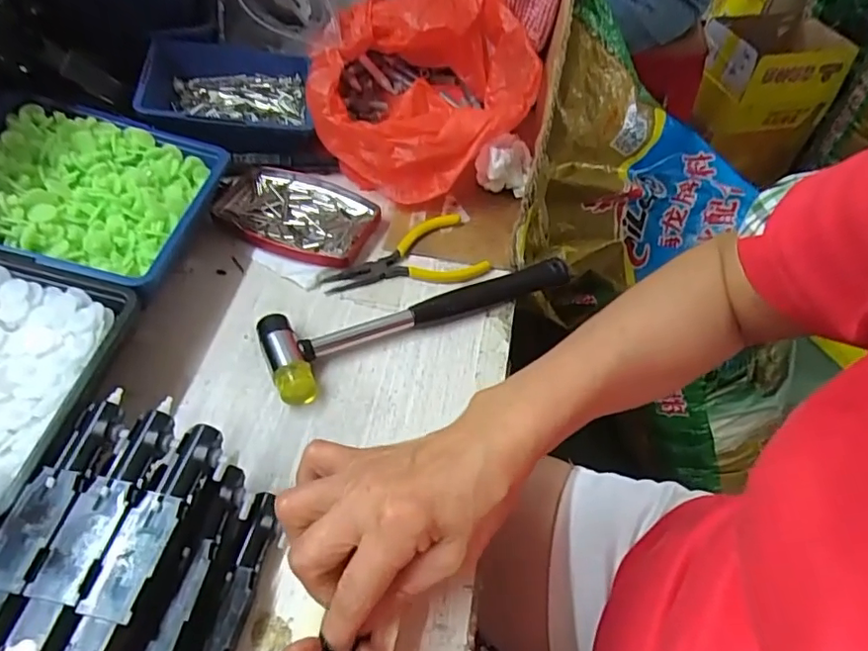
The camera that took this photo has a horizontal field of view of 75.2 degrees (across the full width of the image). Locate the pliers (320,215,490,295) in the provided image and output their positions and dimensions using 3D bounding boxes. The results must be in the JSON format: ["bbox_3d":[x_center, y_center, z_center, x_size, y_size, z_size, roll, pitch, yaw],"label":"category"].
[{"bbox_3d":[-0.024,-0.057,0.440,0.124,0.011,0.062,-8,53,-12],"label":"pliers"}]

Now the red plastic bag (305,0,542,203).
[{"bbox_3d":[-0.010,-0.209,0.498,0.191,0.108,0.203,0,52,-6],"label":"red plastic bag"}]

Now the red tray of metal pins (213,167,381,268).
[{"bbox_3d":[-0.115,-0.095,0.462,0.133,0.014,0.092,20,53,11],"label":"red tray of metal pins"}]

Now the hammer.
[{"bbox_3d":[-0.007,-0.012,0.403,0.226,0.023,0.058,-21,57,-20],"label":"hammer"}]

